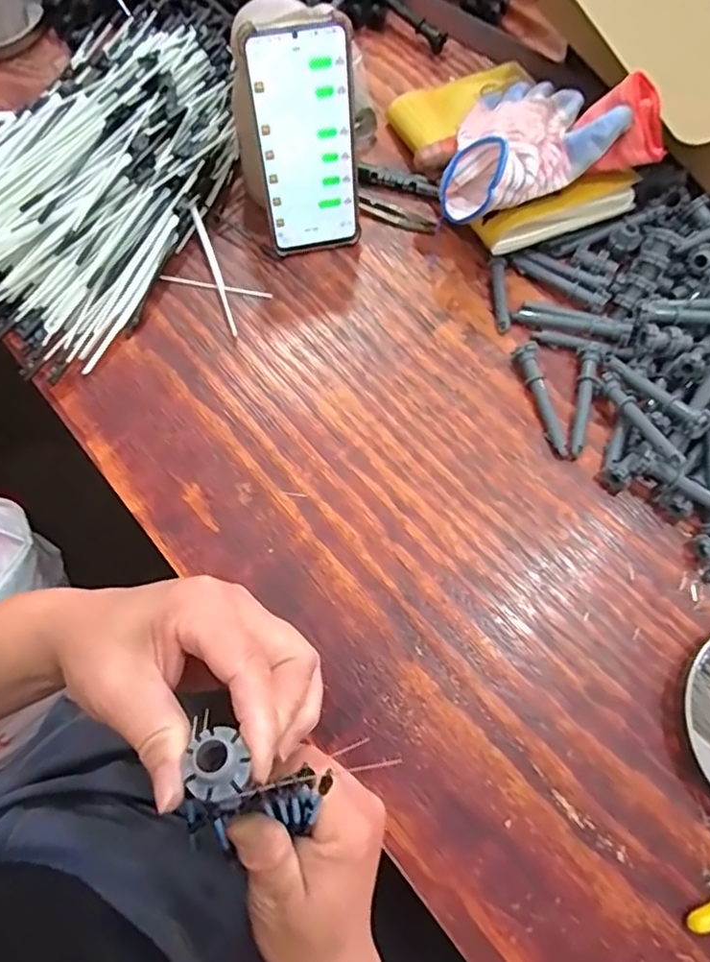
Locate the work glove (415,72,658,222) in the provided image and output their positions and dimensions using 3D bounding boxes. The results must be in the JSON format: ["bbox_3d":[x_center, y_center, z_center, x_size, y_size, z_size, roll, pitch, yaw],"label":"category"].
[{"bbox_3d":[0.139,-0.287,0.484,0.176,0.046,0.133,-20,71,-8],"label":"work glove"}]

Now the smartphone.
[{"bbox_3d":[-0.036,-0.256,0.466,0.078,0.162,0.009,-12,53,-5],"label":"smartphone"}]

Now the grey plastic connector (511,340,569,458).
[{"bbox_3d":[0.149,-0.064,0.474,0.017,0.016,0.094,-17,70,-7],"label":"grey plastic connector"}]

